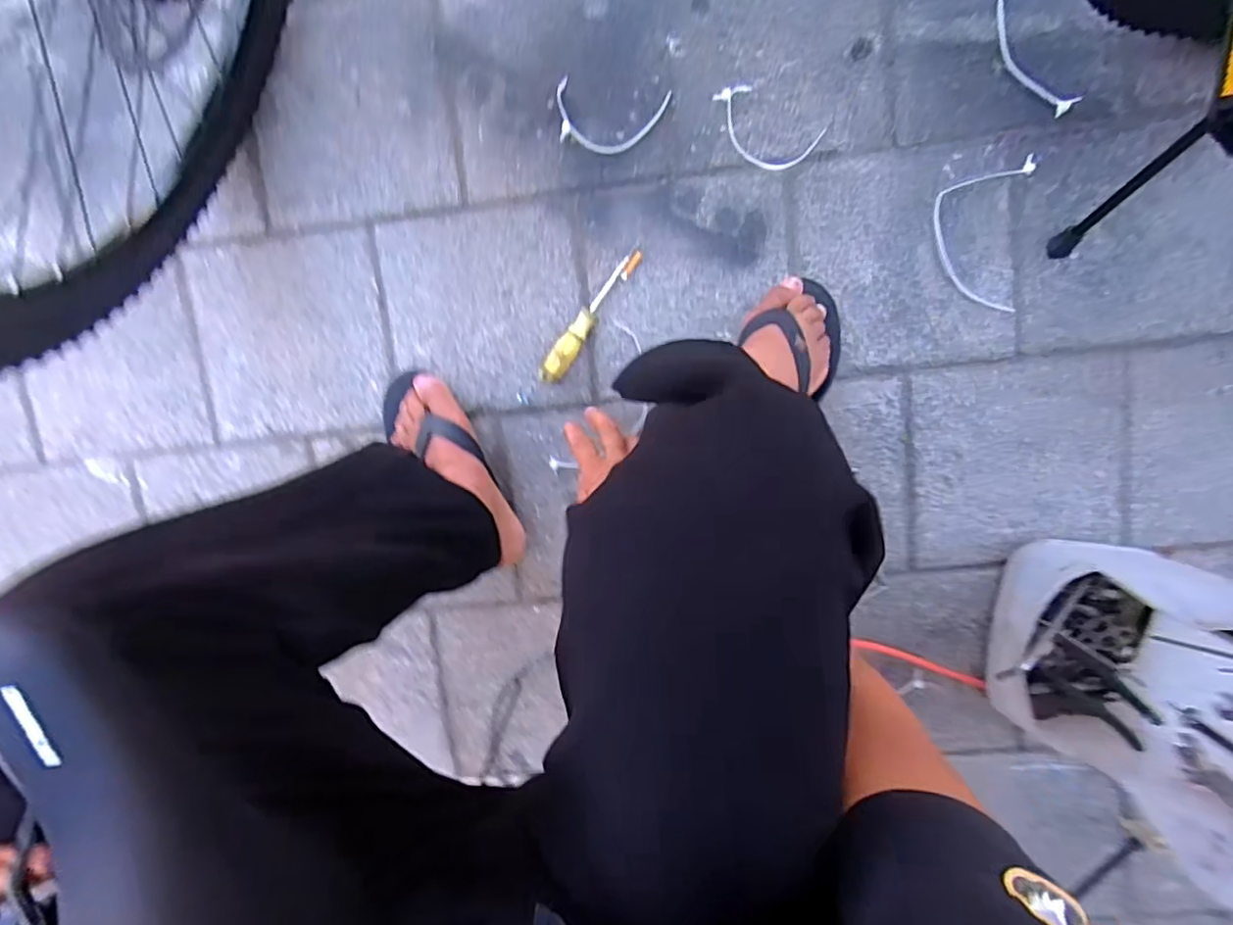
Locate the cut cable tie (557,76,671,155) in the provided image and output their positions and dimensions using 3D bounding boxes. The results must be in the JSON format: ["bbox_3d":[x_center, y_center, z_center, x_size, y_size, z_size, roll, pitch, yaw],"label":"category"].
[{"bbox_3d":[-0.008,-0.400,0.692,0.128,0.005,0.075,11,98,1],"label":"cut cable tie"}]

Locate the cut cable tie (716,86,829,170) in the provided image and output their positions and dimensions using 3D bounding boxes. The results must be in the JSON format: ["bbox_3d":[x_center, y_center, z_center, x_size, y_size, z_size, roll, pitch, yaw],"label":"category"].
[{"bbox_3d":[0.165,-0.380,0.676,0.127,0.004,0.068,31,98,-2],"label":"cut cable tie"}]

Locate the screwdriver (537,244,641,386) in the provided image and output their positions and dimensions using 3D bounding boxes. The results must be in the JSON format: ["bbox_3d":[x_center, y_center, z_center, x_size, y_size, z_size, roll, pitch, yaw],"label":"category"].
[{"bbox_3d":[-0.033,-0.177,0.720,0.027,0.023,0.188,35,101,-2],"label":"screwdriver"}]

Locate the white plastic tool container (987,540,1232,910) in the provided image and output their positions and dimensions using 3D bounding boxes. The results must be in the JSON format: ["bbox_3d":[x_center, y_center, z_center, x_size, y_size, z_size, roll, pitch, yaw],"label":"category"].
[{"bbox_3d":[0.538,0.226,0.583,0.181,0.364,0.240,18,101,1],"label":"white plastic tool container"}]

